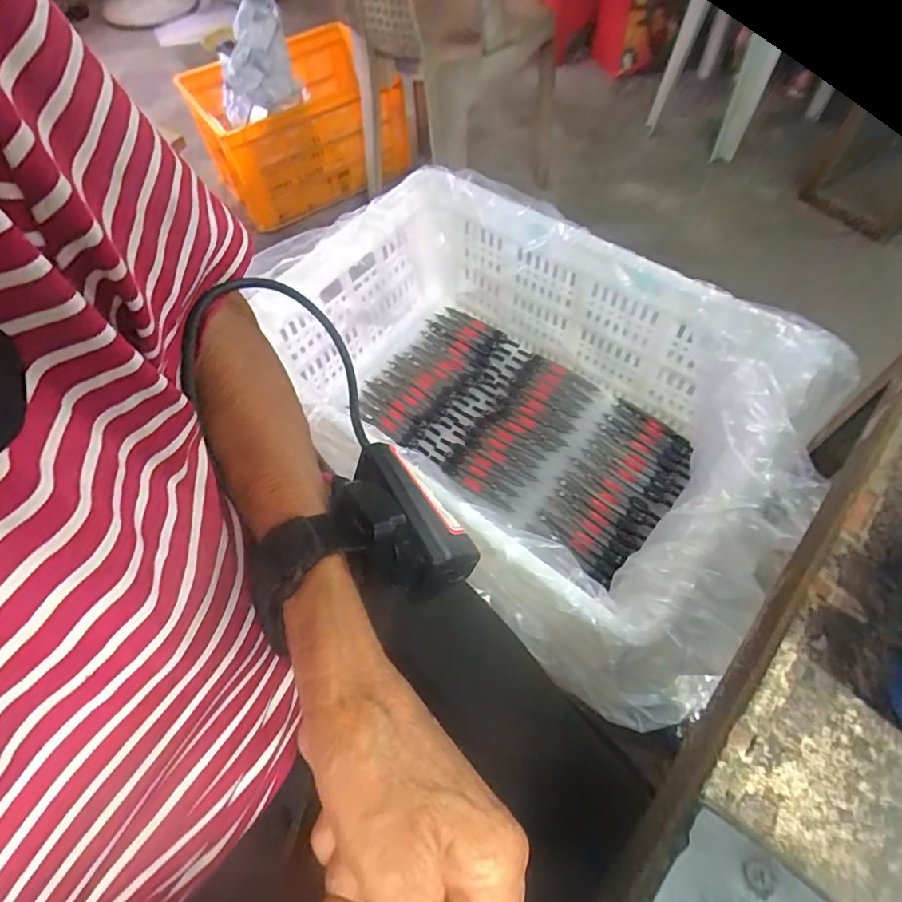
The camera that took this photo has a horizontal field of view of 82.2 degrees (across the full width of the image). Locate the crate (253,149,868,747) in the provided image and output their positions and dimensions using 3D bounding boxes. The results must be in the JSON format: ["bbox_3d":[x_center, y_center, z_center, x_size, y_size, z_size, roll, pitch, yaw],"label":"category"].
[{"bbox_3d":[0.077,-0.048,0.565,0.343,0.225,0.558,-39,65,-18],"label":"crate"}]

